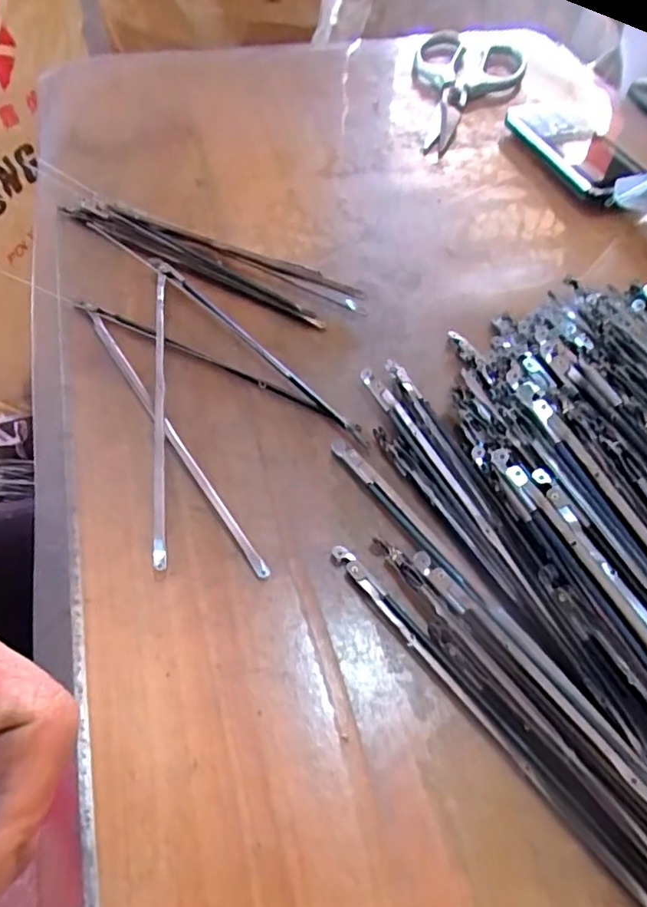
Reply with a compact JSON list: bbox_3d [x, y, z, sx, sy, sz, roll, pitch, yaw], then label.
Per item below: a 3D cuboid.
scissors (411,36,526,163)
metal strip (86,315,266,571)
[{"bbox_3d":[0.117,-0.307,0.484,0.094,0.014,0.215,14,54,6],"label":"scissors"},{"bbox_3d":[-0.073,-0.012,0.268,0.006,0.006,0.175,-28,61,-22],"label":"metal strip"}]

